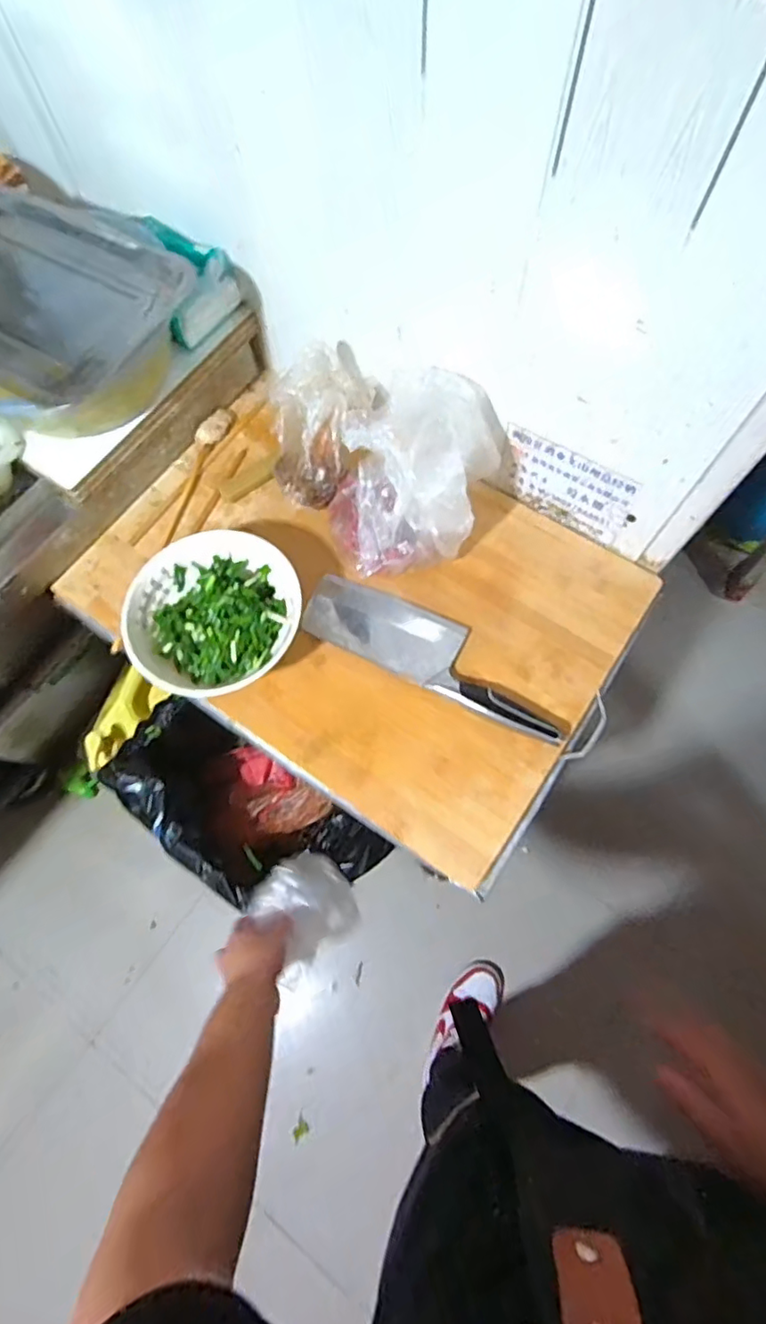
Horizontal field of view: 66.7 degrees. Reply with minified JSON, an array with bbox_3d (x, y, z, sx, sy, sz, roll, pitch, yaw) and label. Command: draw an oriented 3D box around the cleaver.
[{"bbox_3d":[0.053,-0.012,0.602,0.284,0.023,0.079,27,73,12],"label":"cleaver"}]

